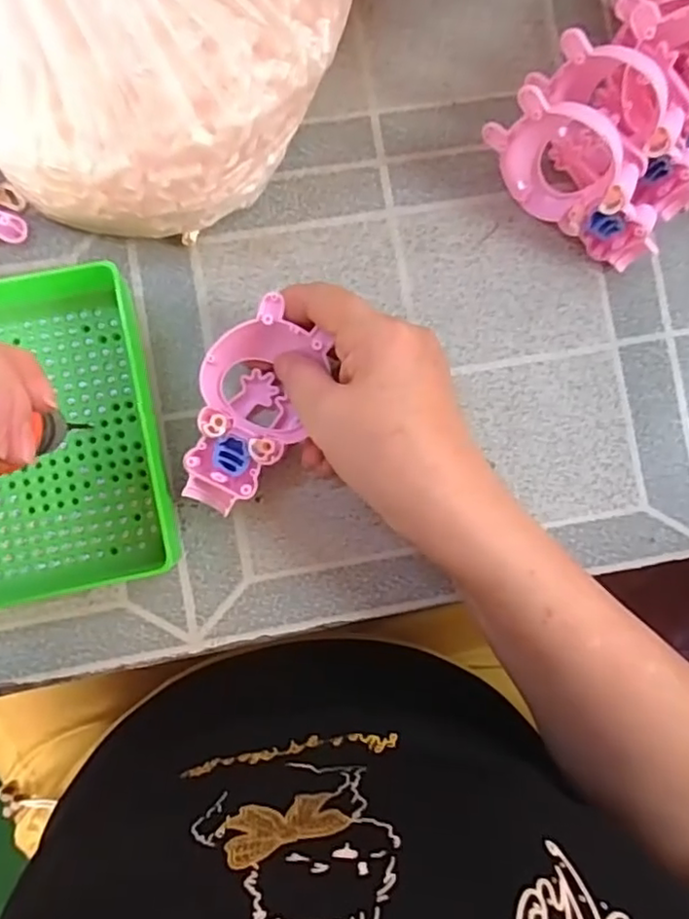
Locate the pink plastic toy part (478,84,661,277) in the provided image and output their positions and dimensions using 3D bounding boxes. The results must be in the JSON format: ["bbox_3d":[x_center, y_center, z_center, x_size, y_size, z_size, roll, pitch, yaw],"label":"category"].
[{"bbox_3d":[0.119,-0.142,0.313,0.098,0.056,0.033,38,85,0],"label":"pink plastic toy part"}]

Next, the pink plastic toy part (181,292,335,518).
[{"bbox_3d":[-0.045,-0.024,0.307,0.053,0.032,0.101,19,88,-2],"label":"pink plastic toy part"}]

